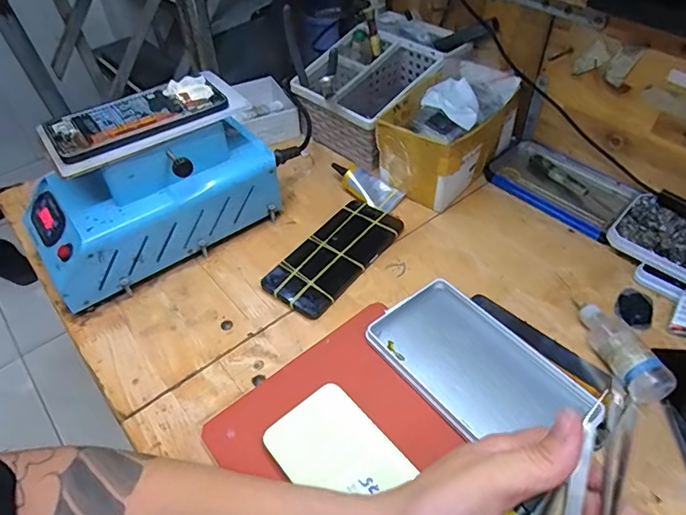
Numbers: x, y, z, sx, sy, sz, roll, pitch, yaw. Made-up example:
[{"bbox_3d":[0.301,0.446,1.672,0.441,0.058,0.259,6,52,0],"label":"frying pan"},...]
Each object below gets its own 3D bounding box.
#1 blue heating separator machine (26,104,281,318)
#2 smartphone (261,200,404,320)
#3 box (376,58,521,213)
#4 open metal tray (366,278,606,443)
[{"bbox_3d":[-0.201,-0.073,0.508,0.248,0.138,0.129,-27,52,-18],"label":"blue heating separator machine"},{"bbox_3d":[-0.007,-0.005,0.519,0.075,0.007,0.158,29,57,27],"label":"smartphone"},{"bbox_3d":[0.133,-0.156,0.592,0.109,0.082,0.186,31,57,28],"label":"box"},{"bbox_3d":[0.116,0.093,0.416,0.104,0.010,0.176,-33,54,-23],"label":"open metal tray"}]

